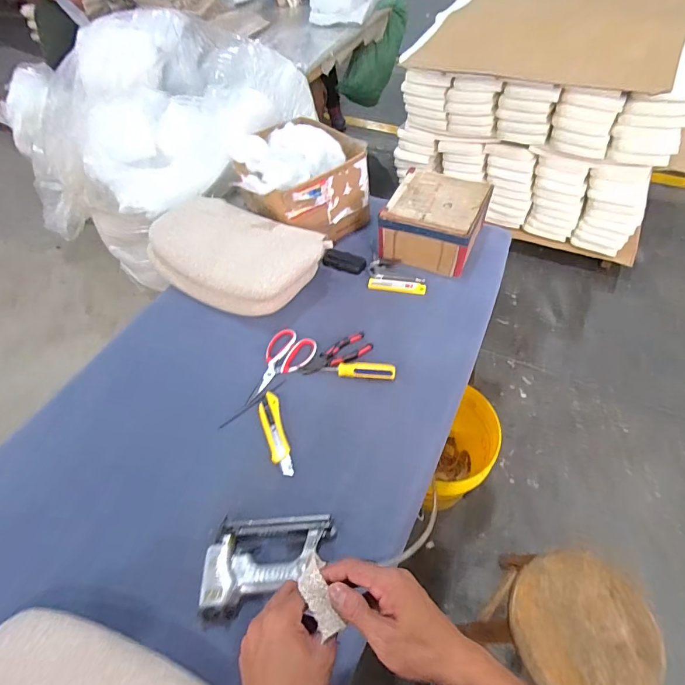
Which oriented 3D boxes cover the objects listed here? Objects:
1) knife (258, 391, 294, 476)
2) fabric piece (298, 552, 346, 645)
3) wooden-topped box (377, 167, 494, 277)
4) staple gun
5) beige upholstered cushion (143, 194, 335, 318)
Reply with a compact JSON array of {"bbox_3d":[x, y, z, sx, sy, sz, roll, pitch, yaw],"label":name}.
[{"bbox_3d":[-0.127,0.168,0.752,0.040,0.011,0.167,-16,53,-6],"label":"knife"},{"bbox_3d":[-0.022,0.239,0.384,0.026,0.014,0.068,-20,53,-9],"label":"fabric piece"},{"bbox_3d":[0.227,-0.299,0.997,0.211,0.126,0.211,19,57,19],"label":"wooden-topped box"},{"bbox_3d":[-0.110,0.333,0.611,0.187,0.037,0.136,-4,52,3],"label":"staple gun"},{"bbox_3d":[-0.268,-0.206,0.982,0.445,0.120,0.243,24,59,22],"label":"beige upholstered cushion"}]

